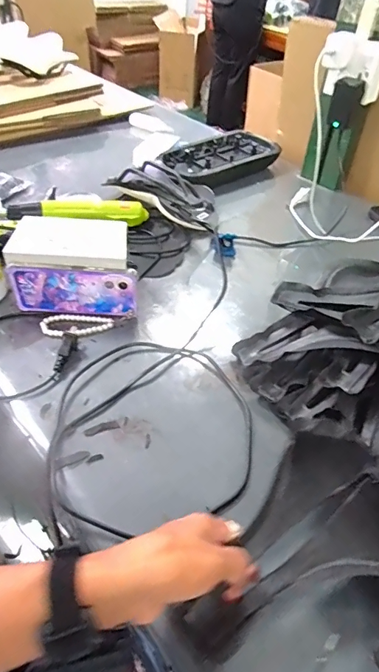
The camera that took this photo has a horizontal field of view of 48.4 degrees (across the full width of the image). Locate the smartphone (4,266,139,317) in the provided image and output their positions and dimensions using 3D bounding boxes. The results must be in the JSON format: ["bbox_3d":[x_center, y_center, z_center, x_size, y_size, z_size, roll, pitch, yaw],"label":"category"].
[{"bbox_3d":[-0.157,-0.057,0.574,0.168,0.080,0.016,2,46,-2],"label":"smartphone"}]

